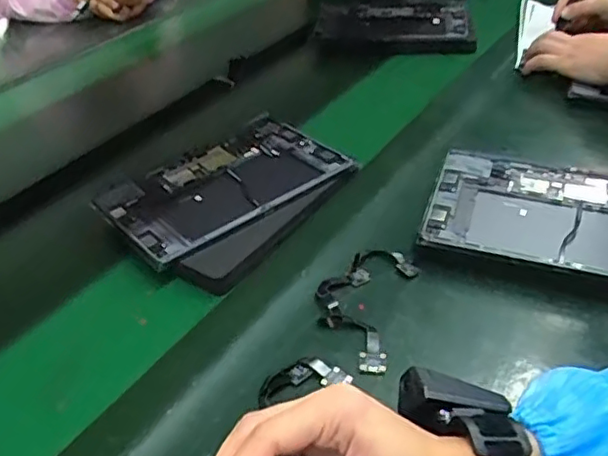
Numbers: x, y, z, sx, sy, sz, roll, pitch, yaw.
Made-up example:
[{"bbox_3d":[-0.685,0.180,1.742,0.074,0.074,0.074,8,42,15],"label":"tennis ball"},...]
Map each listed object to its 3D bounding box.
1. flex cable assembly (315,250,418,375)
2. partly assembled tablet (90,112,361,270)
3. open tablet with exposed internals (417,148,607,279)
[{"bbox_3d":[0.050,0.064,0.553,0.079,0.008,0.140,10,40,19],"label":"flex cable assembly"},{"bbox_3d":[-0.092,-0.055,0.691,0.255,0.016,0.162,-28,43,-27],"label":"partly assembled tablet"},{"bbox_3d":[0.251,-0.018,0.596,0.248,0.010,0.167,10,43,20],"label":"open tablet with exposed internals"}]

